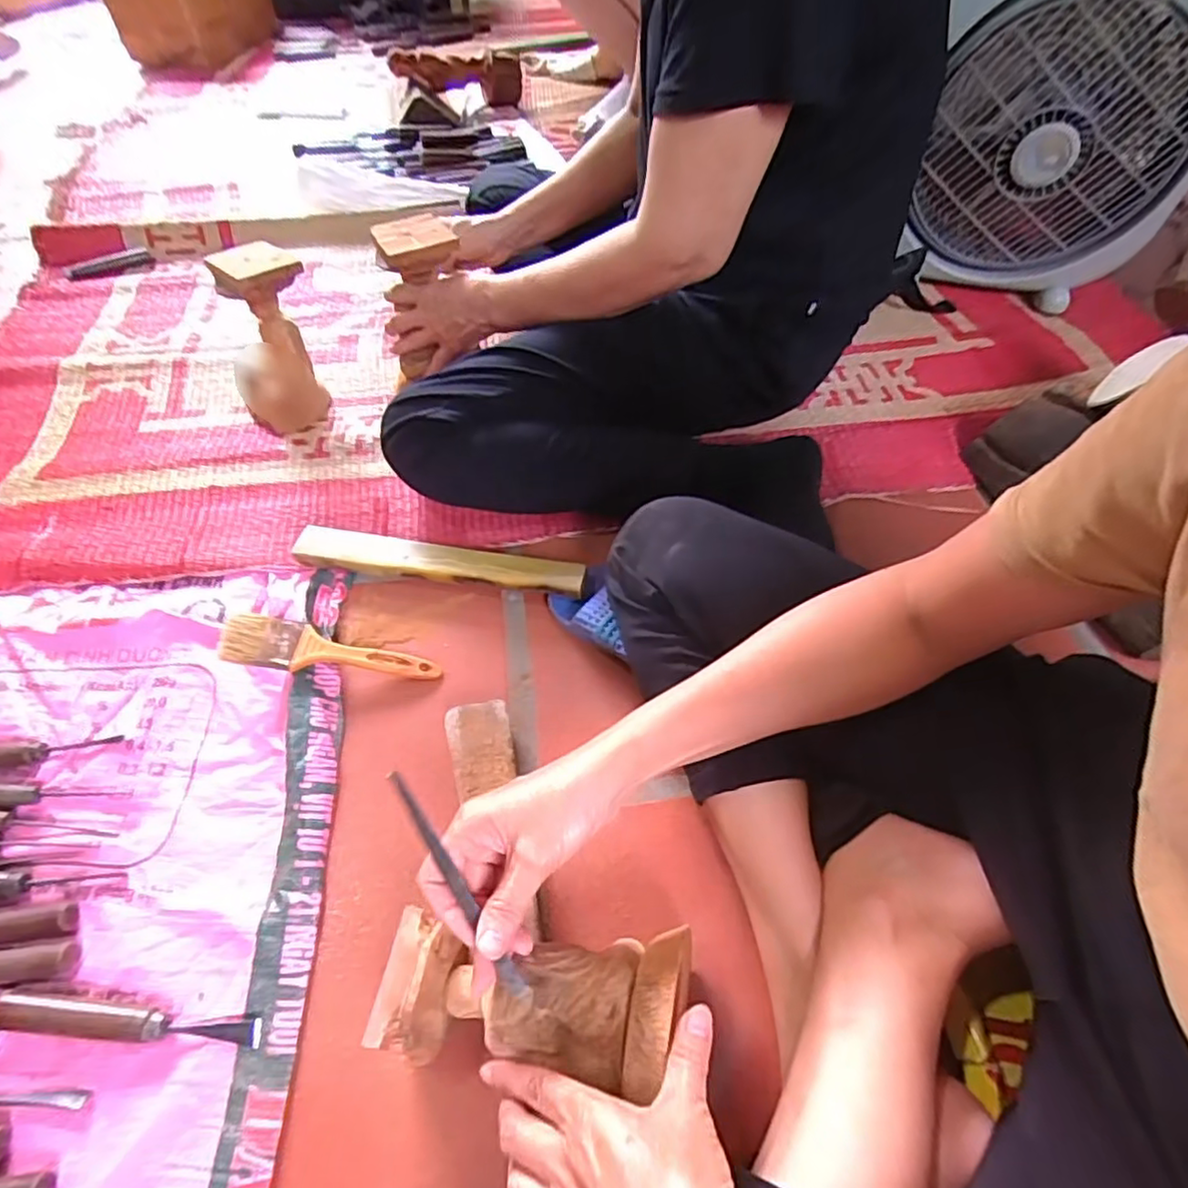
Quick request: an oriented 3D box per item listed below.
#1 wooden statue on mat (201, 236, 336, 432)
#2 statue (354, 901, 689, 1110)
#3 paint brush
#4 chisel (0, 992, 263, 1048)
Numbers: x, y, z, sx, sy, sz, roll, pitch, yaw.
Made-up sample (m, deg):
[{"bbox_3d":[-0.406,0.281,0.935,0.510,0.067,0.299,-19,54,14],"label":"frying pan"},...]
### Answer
[{"bbox_3d":[-0.361,-0.283,0.726,0.110,0.178,0.096,-26,58,-17],"label":"wooden statue on mat"},{"bbox_3d":[-0.033,0.237,0.383,0.175,0.055,0.079,-2,54,7],"label":"statue"},{"bbox_3d":[-0.230,0.051,0.569,0.182,0.015,0.045,11,54,-9],"label":"paint brush"},{"bbox_3d":[-0.302,0.276,0.418,0.169,0.020,0.020,4,54,2],"label":"chisel"}]

